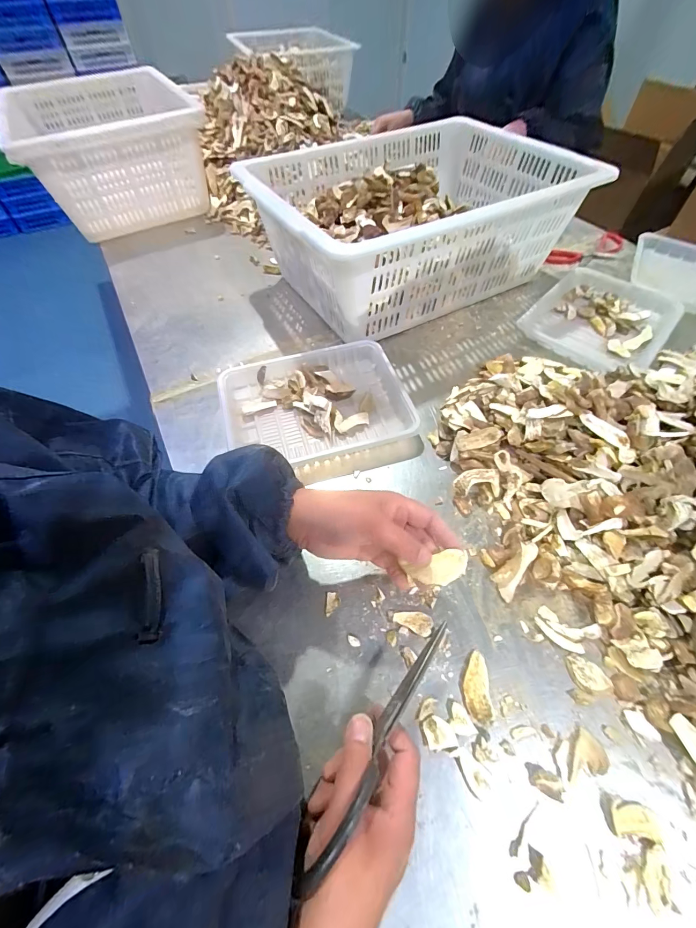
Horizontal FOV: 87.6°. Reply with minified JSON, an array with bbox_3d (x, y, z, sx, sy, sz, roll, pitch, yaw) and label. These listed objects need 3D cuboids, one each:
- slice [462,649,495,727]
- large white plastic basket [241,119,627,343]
[{"bbox_3d":[0.123,0.213,0.347,0.025,0.006,0.059,1,54,1],"label":"slice"},{"bbox_3d":[0.116,-0.461,0.703,0.563,0.197,0.415,-24,58,-16],"label":"large white plastic basket"}]

